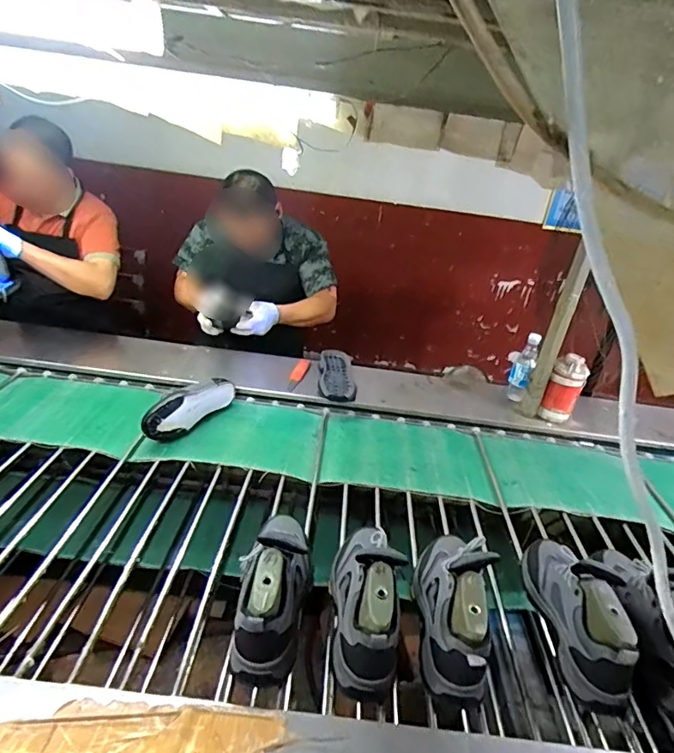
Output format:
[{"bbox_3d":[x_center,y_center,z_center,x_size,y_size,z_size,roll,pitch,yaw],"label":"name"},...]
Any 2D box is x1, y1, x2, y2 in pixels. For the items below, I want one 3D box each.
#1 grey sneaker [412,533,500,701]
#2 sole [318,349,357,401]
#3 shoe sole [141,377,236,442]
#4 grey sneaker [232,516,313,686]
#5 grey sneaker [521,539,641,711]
[{"bbox_3d":[0.183,0.339,0.781,0.112,0.111,0.267,12,28,11],"label":"grey sneaker"},{"bbox_3d":[-0.002,-0.017,1.482,0.105,0.028,0.327,4,28,-5],"label":"sole"},{"bbox_3d":[-0.348,0.075,1.192,0.054,0.099,0.276,21,31,25],"label":"shoe sole"},{"bbox_3d":[-0.091,0.312,0.772,0.093,0.136,0.272,8,28,4],"label":"grey sneaker"},{"bbox_3d":[0.379,0.352,0.773,0.093,0.116,0.267,7,28,2],"label":"grey sneaker"}]

